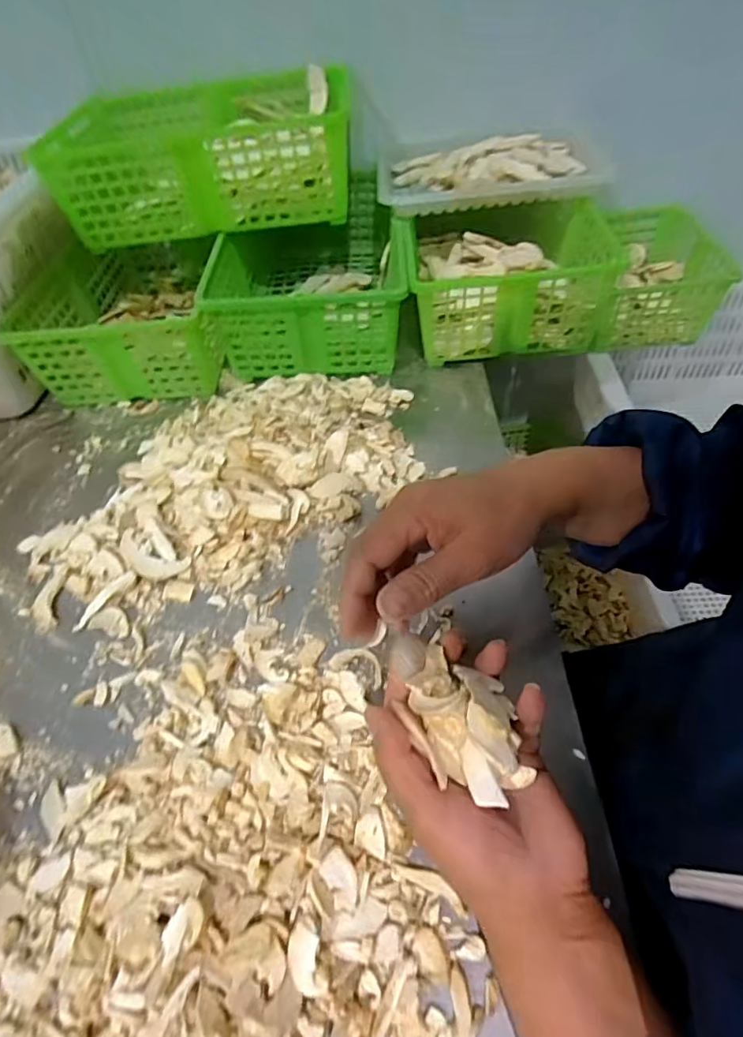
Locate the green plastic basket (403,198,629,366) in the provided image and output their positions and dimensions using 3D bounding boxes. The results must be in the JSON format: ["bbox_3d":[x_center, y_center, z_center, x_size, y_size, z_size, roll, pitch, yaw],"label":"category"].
[{"bbox_3d":[0.142,-0.281,0.611,0.198,0.109,0.219,-4,51,2],"label":"green plastic basket"}]

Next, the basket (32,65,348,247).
[{"bbox_3d":[-0.200,-0.440,0.632,0.336,0.101,0.233,-2,51,3],"label":"basket"}]

